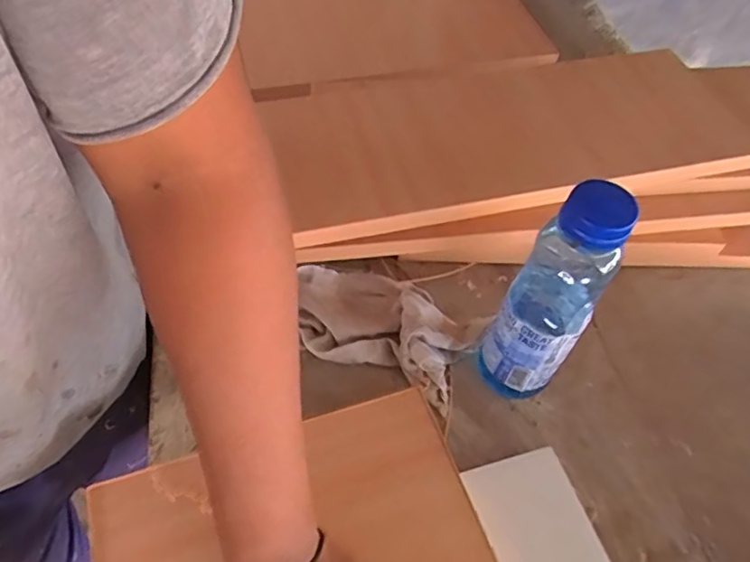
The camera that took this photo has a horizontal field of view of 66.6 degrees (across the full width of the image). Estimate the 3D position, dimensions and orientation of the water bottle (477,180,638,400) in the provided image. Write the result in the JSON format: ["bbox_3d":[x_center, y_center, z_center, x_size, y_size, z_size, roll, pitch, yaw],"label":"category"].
[{"bbox_3d":[0.122,0.018,0.413,0.062,0.211,0.051,23,55,12],"label":"water bottle"}]

